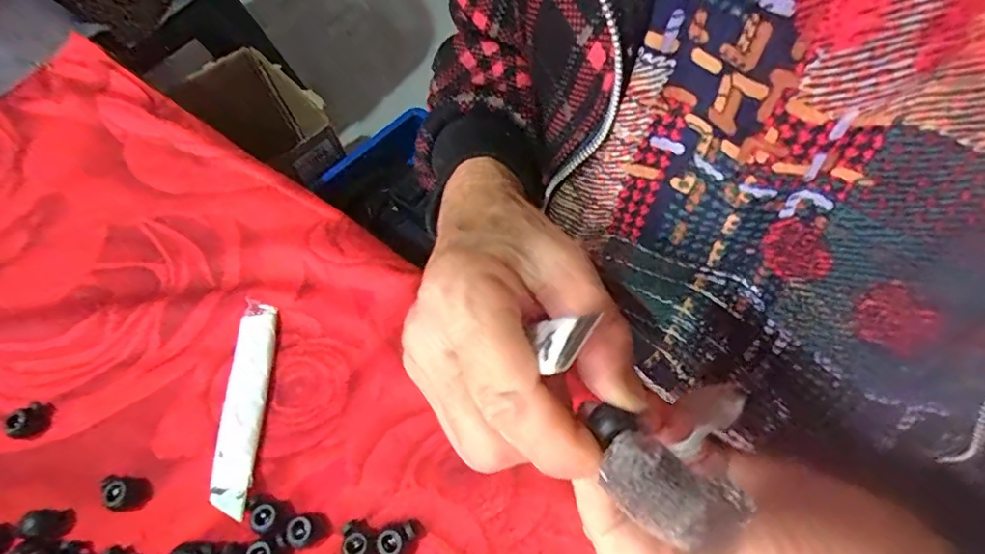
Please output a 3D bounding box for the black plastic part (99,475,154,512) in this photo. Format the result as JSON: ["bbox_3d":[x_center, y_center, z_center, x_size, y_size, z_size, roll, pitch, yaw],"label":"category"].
[{"bbox_3d":[-0.181,0.106,0.264,0.021,0.009,0.016,-1,61,6],"label":"black plastic part"}]

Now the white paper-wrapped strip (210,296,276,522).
[{"bbox_3d":[-0.129,0.064,0.283,0.018,0.009,0.110,-6,60,3],"label":"white paper-wrapped strip"}]

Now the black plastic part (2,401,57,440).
[{"bbox_3d":[-0.246,0.076,0.285,0.016,0.012,0.019,-5,60,4],"label":"black plastic part"}]

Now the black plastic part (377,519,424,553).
[{"bbox_3d":[-0.043,0.124,0.252,0.021,0.010,0.014,-24,61,-7],"label":"black plastic part"}]

